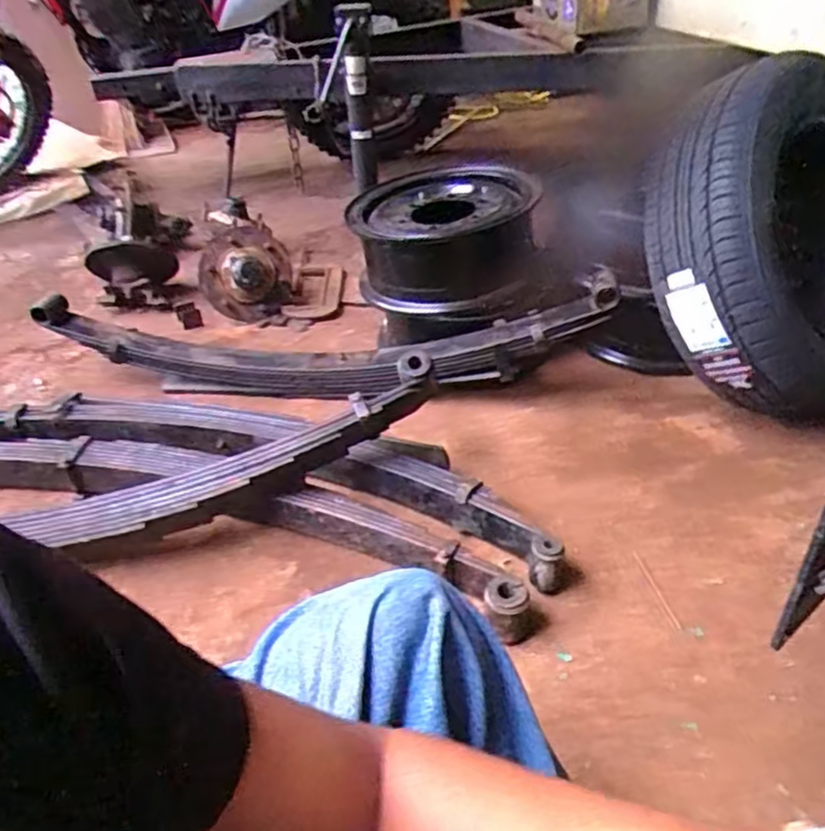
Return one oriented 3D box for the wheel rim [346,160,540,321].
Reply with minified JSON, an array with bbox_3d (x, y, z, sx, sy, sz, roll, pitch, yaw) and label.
[{"bbox_3d":[0.070,-0.395,1.490,0.391,0.193,0.400,2,38,6],"label":"wheel rim"}]

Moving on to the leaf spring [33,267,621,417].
[{"bbox_3d":[-0.208,-0.156,1.392,1.171,0.230,0.119,2,38,7],"label":"leaf spring"}]

